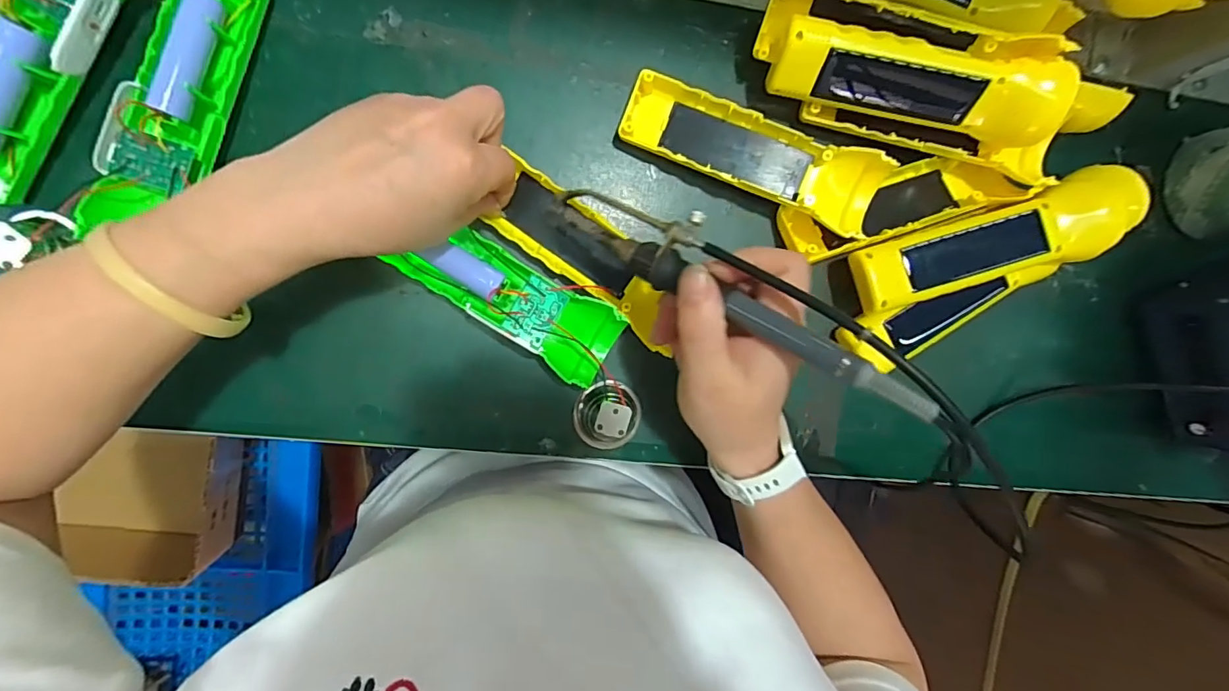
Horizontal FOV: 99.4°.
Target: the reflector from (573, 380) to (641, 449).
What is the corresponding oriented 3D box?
[{"bbox_3d":[-0.003,0.047,0.331,0.043,0.023,0.043,-1,95,-8],"label":"reflector"}]

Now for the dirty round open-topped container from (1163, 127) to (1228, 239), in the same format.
[{"bbox_3d":[0.449,-0.115,0.363,0.083,0.053,0.075,-7,96,-8],"label":"dirty round open-topped container"}]

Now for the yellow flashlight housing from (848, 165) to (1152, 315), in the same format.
[{"bbox_3d":[0.249,-0.066,0.334,0.193,0.027,0.049,-20,98,-6],"label":"yellow flashlight housing"}]

